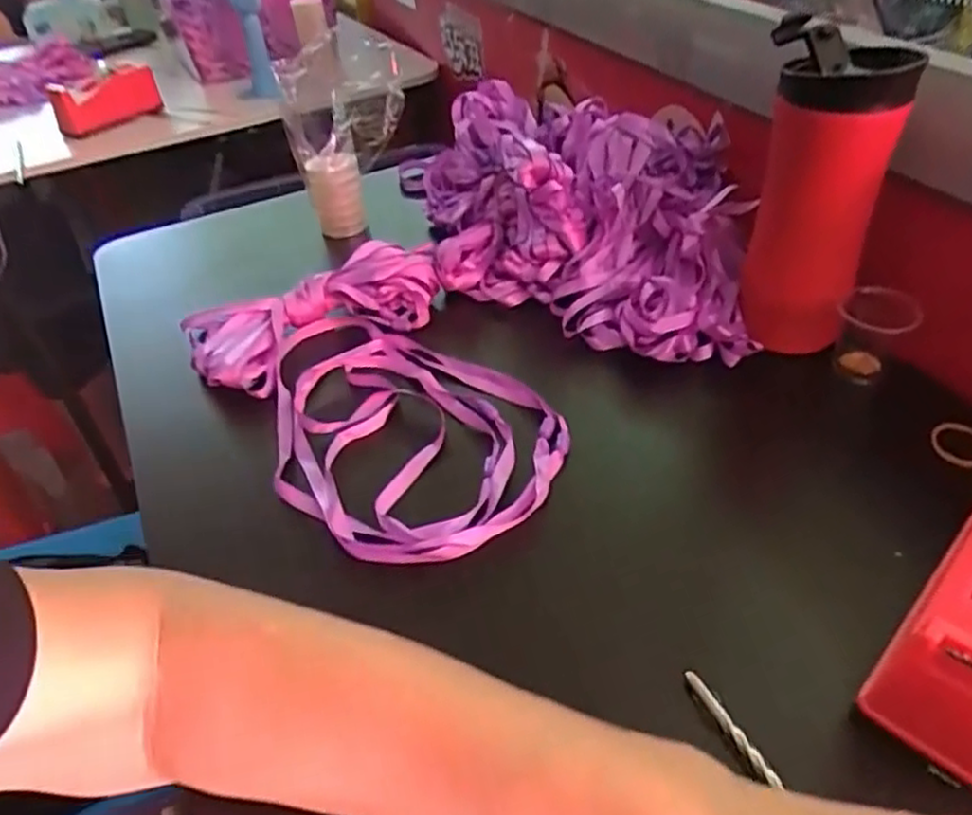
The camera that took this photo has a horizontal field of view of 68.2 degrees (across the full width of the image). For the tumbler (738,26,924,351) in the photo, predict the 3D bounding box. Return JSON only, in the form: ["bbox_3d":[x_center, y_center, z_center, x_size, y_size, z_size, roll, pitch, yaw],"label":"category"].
[{"bbox_3d":[0.220,-0.140,0.481,0.074,0.192,0.087,7,43,14],"label":"tumbler"}]

